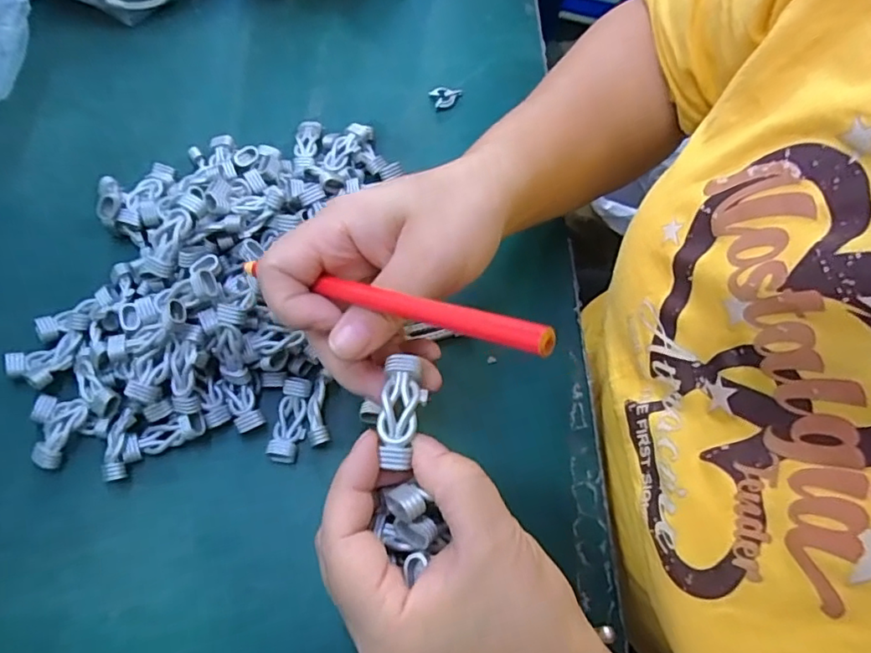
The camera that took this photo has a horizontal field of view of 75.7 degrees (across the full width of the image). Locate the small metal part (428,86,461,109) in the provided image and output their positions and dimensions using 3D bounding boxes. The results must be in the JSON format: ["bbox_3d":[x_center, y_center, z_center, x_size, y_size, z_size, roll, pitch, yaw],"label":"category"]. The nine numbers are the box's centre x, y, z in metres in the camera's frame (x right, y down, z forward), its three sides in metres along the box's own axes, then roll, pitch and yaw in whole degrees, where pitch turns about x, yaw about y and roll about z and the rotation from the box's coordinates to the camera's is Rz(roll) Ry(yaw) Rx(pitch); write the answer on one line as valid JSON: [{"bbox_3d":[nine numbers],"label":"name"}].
[{"bbox_3d":[0.009,-0.164,0.400,0.023,0.004,0.016,-13,68,-8],"label":"small metal part"}]

